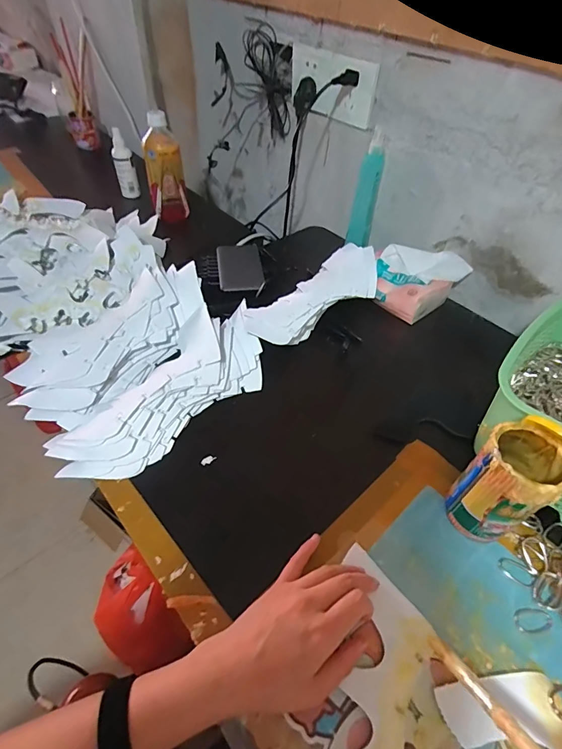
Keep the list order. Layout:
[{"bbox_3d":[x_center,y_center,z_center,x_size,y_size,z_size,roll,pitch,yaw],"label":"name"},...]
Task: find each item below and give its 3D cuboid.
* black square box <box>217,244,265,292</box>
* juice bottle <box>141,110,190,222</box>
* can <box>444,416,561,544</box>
[{"bbox_3d":[-0.069,-0.182,0.664,0.072,0.014,0.133,-4,49,-8],"label":"black square box"},{"bbox_3d":[-0.220,-0.387,0.757,0.069,0.170,0.058,-9,50,-12],"label":"juice bottle"},{"bbox_3d":[0.211,0.100,0.370,0.065,0.148,0.065,2,48,-2],"label":"can"}]

